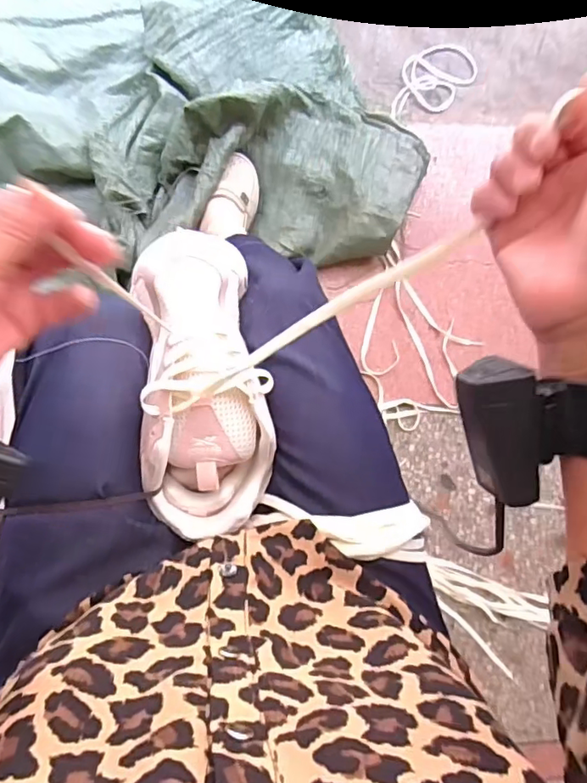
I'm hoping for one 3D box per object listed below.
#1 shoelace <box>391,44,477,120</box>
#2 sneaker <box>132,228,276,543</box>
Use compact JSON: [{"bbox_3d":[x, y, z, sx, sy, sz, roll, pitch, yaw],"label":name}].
[{"bbox_3d":[0.248,-0.560,0.992,0.110,0.008,0.208,42,78,-2],"label":"shoelace"},{"bbox_3d":[-0.076,-0.010,0.463,0.102,0.090,0.247,-4,84,-6],"label":"sneaker"}]

